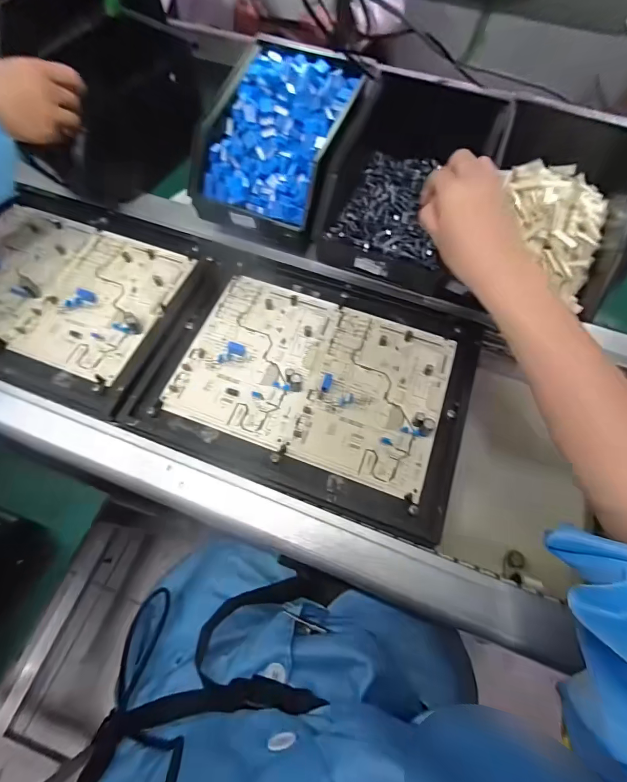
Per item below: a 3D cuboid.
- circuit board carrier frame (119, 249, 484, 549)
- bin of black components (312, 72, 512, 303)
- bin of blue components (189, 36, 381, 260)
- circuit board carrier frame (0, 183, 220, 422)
[{"bbox_3d":[-0.002,-0.020,0.413,0.334,0.015,0.250,19,65,8],"label":"circuit board carrier frame"},{"bbox_3d":[0.116,-0.249,0.457,0.153,0.131,0.257,20,65,9],"label":"bin of black components"},{"bbox_3d":[-0.033,-0.300,0.455,0.170,0.103,0.224,22,65,10],"label":"bin of blue components"},{"bbox_3d":[-0.319,-0.136,0.461,0.345,0.016,0.260,20,65,9],"label":"circuit board carrier frame"}]

